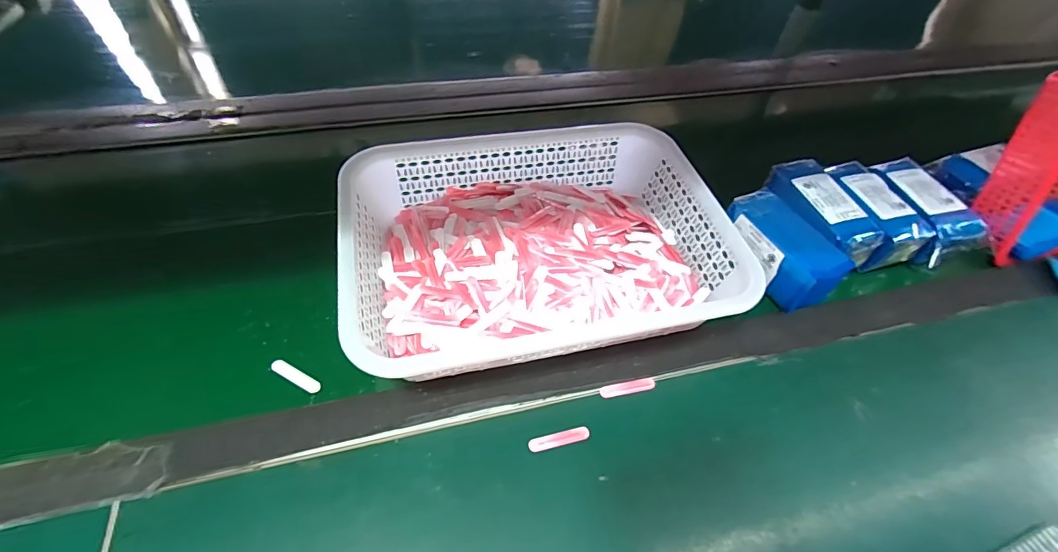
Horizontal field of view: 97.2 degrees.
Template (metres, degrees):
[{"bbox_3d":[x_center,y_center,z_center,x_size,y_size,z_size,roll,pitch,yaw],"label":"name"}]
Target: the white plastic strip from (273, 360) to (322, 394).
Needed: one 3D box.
[{"bbox_3d":[-0.204,0.087,0.407,0.052,0.004,0.011,24,54,15],"label":"white plastic strip"}]

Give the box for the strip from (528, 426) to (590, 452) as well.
[{"bbox_3d":[0.026,0.134,0.385,0.052,0.004,0.011,-11,53,-11],"label":"strip"}]

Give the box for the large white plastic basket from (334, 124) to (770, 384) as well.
[{"bbox_3d":[0.005,-0.030,0.467,0.355,0.085,0.252,-10,53,-11],"label":"large white plastic basket"}]

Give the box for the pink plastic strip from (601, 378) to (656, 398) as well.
[{"bbox_3d":[0.088,0.100,0.417,0.050,0.004,0.012,-8,53,-9],"label":"pink plastic strip"}]

